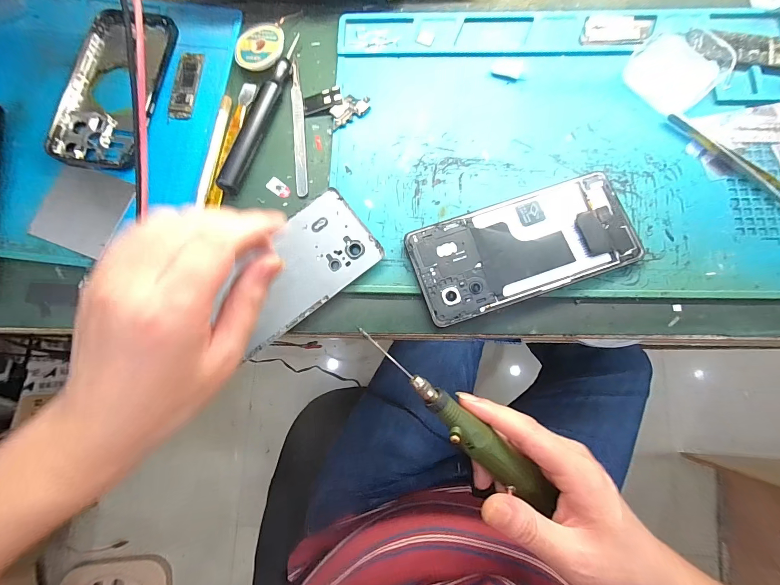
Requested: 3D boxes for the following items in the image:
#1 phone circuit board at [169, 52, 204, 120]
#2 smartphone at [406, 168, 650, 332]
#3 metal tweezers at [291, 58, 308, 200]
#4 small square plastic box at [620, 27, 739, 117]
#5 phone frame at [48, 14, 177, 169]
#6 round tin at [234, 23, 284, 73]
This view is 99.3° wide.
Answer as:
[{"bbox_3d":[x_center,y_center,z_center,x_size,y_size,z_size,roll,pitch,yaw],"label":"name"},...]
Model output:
[{"bbox_3d":[-0.175,-0.178,0.282,0.020,0.004,0.062,6,80,2],"label":"phone circuit board"},{"bbox_3d":[0.097,-0.034,0.247,0.160,0.011,0.074,-19,80,-2],"label":"smartphone"},{"bbox_3d":[-0.076,-0.140,0.276,0.010,0.004,0.124,-5,80,0],"label":"metal tweezers"},{"bbox_3d":[0.234,-0.184,0.267,0.063,0.014,0.077,43,83,8],"label":"small square plastic box"},{"bbox_3d":[-0.231,-0.174,0.280,0.071,0.008,0.144,9,80,3],"label":"phone frame"},{"bbox_3d":[-0.111,-0.209,0.283,0.041,0.013,0.043,0,80,1],"label":"round tin"}]

